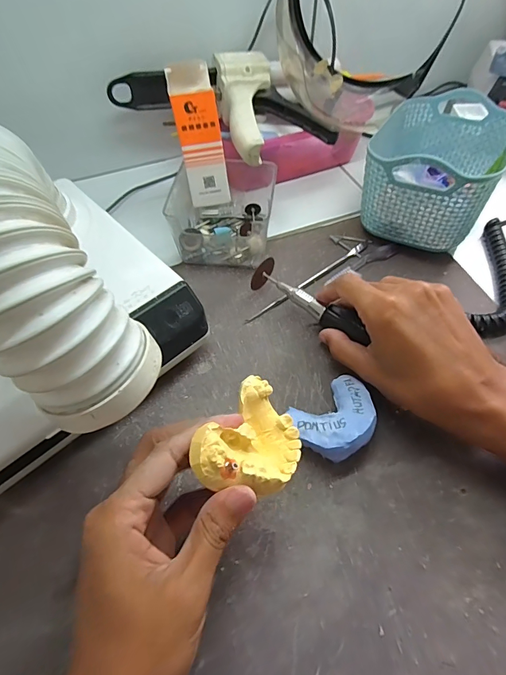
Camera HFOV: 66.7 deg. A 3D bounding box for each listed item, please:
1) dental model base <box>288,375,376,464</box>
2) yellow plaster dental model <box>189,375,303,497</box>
[{"bbox_3d":[0.060,0.060,0.279,0.062,0.033,0.051,-29,60,-18],"label":"dental model base"},{"bbox_3d":[-0.004,0.061,0.217,0.051,0.029,0.069,53,43,-3],"label":"yellow plaster dental model"}]

